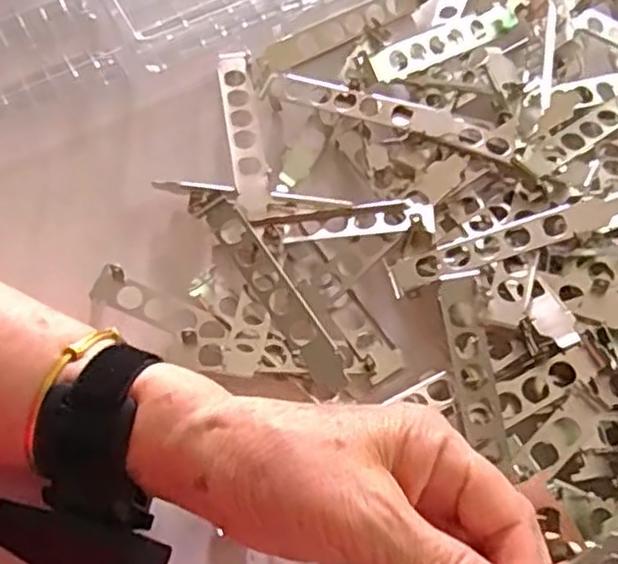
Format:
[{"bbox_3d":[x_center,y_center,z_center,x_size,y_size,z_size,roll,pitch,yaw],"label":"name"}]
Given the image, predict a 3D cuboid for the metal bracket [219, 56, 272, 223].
[{"bbox_3d":[-0.038,-0.087,0.409,0.019,0.017,0.111,-8,67,-5],"label":"metal bracket"}]

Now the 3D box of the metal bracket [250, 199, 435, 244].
[{"bbox_3d":[0.018,-0.032,0.378,0.095,0.009,0.021,-4,66,14],"label":"metal bracket"}]

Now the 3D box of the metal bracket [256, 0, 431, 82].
[{"bbox_3d":[0.022,-0.161,0.447,0.128,0.009,0.024,-30,71,-13],"label":"metal bracket"}]

